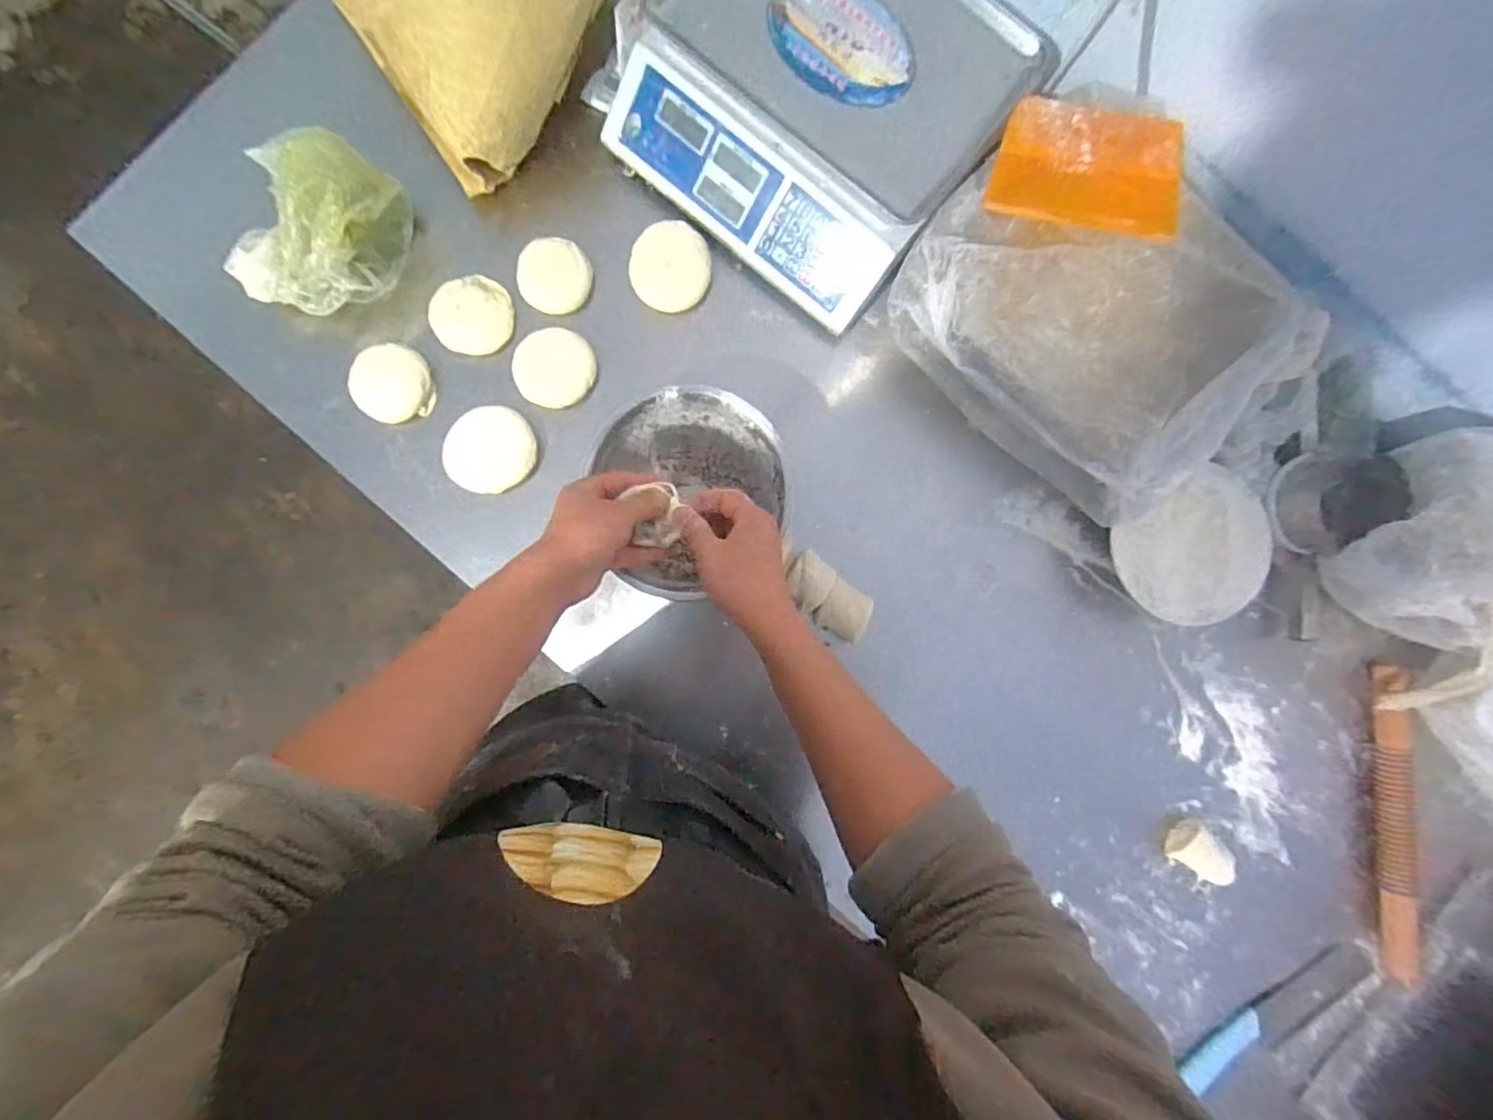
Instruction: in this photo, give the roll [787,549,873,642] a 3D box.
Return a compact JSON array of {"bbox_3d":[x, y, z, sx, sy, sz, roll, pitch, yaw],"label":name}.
[{"bbox_3d":[0.086,0.039,0.676,0.098,0.042,0.054,38,87,-1],"label":"roll"}]

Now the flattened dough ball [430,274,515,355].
[{"bbox_3d":[-0.294,-0.263,0.676,0.080,0.016,0.080,0,88,-2],"label":"flattened dough ball"}]

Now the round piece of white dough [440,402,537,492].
[{"bbox_3d":[-0.275,-0.118,0.674,0.095,0.014,0.086,-34,90,-3],"label":"round piece of white dough"}]

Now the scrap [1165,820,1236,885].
[{"bbox_3d":[0.498,0.322,0.687,0.074,0.028,0.047,42,87,0],"label":"scrap"}]

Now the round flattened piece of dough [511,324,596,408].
[{"bbox_3d":[-0.205,-0.206,0.673,0.082,0.023,0.078,0,88,-2],"label":"round flattened piece of dough"}]

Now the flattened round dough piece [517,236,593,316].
[{"bbox_3d":[-0.204,-0.303,0.674,0.076,0.029,0.069,-29,89,-3],"label":"flattened round dough piece"}]

